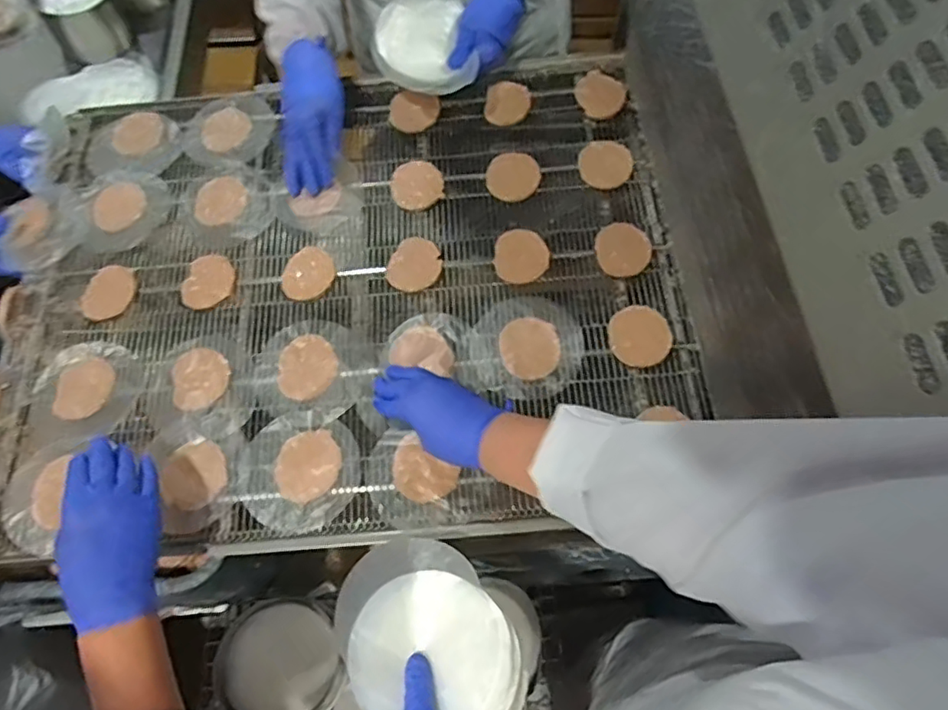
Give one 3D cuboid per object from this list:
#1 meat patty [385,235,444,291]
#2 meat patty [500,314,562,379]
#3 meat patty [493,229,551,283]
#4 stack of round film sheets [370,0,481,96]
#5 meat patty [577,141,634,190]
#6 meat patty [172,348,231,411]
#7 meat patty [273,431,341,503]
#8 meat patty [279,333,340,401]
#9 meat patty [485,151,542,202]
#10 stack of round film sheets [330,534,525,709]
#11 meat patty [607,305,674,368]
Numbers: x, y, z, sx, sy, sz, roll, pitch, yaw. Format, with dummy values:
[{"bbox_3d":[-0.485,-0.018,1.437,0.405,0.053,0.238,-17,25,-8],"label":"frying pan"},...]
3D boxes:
[{"bbox_3d":[-0.069,-0.106,0.713,0.062,0.014,0.067,1,66,-2],"label":"meat patty"},{"bbox_3d":[0.061,-0.010,0.659,0.064,0.014,0.070,1,66,-2],"label":"meat patty"},{"bbox_3d":[0.056,-0.116,0.712,0.063,0.008,0.070,5,66,0],"label":"meat patty"},{"bbox_3d":[-0.067,-0.388,0.752,0.115,0.028,0.149,-9,67,-6],"label":"stack of round film sheets"},{"bbox_3d":[0.162,-0.236,0.755,0.067,0.007,0.063,-4,72,13],"label":"meat patty"},{"bbox_3d":[-0.298,0.025,0.664,0.060,0.007,0.068,-12,67,-7],"label":"meat patty"},{"bbox_3d":[-0.170,0.113,0.625,0.069,0.009,0.064,-34,71,-16],"label":"meat patty"},{"bbox_3d":[-0.184,0.013,0.669,0.068,0.006,0.071,1,66,-2],"label":"meat patty"},{"bbox_3d":[0.049,-0.224,0.758,0.066,0.011,0.066,1,66,-2],"label":"meat patty"},{"bbox_3d":[-0.038,0.229,0.483,0.122,0.032,0.165,-31,71,-15],"label":"stack of round film sheets"},{"bbox_3d":[0.181,-0.020,0.664,0.068,0.011,0.069,-4,66,-4],"label":"meat patty"}]

